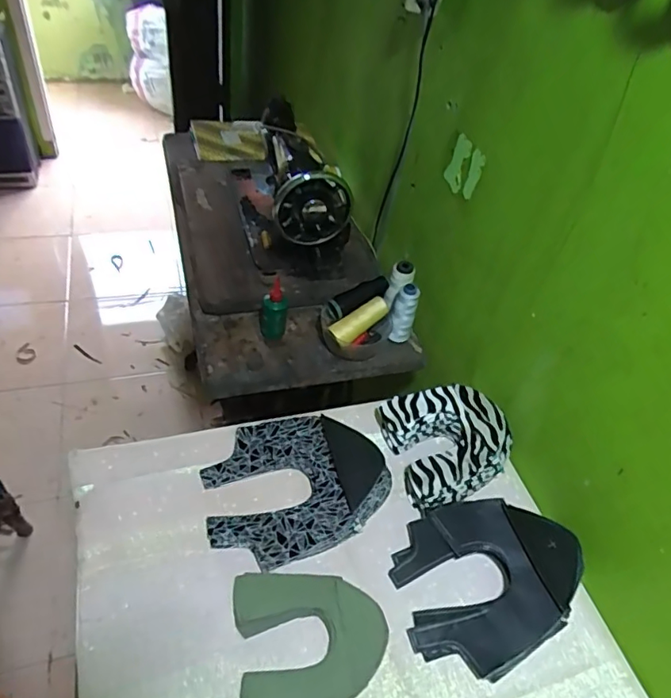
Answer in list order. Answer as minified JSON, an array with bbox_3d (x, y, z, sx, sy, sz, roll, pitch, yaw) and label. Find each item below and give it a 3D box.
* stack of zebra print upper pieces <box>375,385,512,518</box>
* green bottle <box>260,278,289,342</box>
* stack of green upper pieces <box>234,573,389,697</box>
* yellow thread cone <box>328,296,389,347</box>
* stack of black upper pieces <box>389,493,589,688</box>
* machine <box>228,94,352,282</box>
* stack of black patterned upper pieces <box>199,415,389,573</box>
[{"bbox_3d":[0.166,0.132,0.789,0.162,0.073,0.171,-10,49,-20],"label":"stack of zebra print upper pieces"},{"bbox_3d":[-0.107,-0.068,0.930,0.047,0.097,0.051,2,46,-9],"label":"green bottle"},{"bbox_3d":[-0.026,0.330,0.606,0.162,0.026,0.161,-4,47,-14],"label":"stack of green upper pieces"},{"bbox_3d":[0.041,-0.047,0.923,0.114,0.036,0.036,-35,58,-17],"label":"yellow thread cone"},{"bbox_3d":[0.193,0.283,0.668,0.230,0.054,0.196,-4,47,-14],"label":"stack of black upper pieces"},{"bbox_3d":[-0.113,-0.354,1.086,0.167,0.198,0.420,-10,49,-20],"label":"machine"},{"bbox_3d":[-0.048,0.179,0.717,0.241,0.047,0.186,-2,47,-12],"label":"stack of black patterned upper pieces"}]

